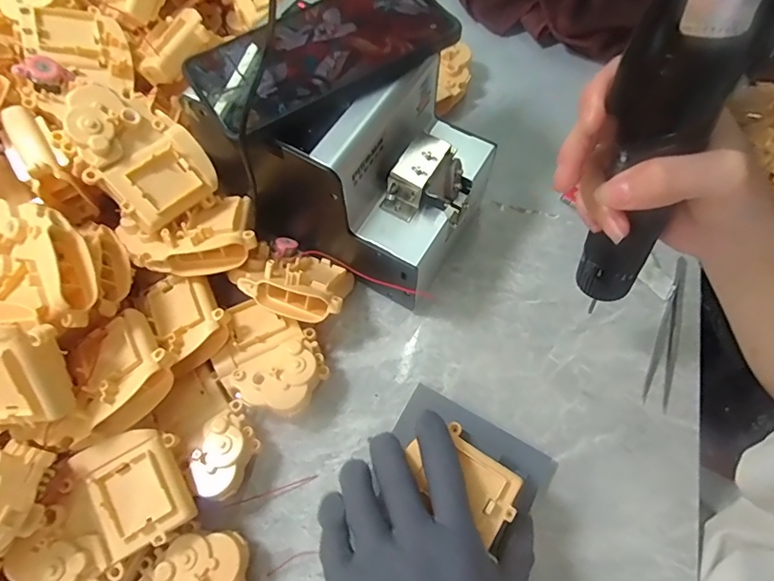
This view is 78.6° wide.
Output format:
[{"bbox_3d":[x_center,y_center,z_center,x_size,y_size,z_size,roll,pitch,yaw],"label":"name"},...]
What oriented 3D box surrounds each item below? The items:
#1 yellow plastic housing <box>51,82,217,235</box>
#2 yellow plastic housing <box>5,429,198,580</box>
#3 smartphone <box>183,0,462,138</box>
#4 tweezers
[{"bbox_3d":[-0.177,-0.094,0.334,0.099,0.033,0.072,47,57,-17],"label":"yellow plastic housing"},{"bbox_3d":[-0.171,0.134,0.287,0.095,0.028,0.068,-32,69,-12],"label":"yellow plastic housing"},{"bbox_3d":[-0.041,-0.155,0.300,0.162,0.011,0.080,-32,69,-13],"label":"smartphone"},{"bbox_3d":[0.228,0.029,0.383,0.018,0.007,0.131,19,68,9],"label":"tweezers"}]

